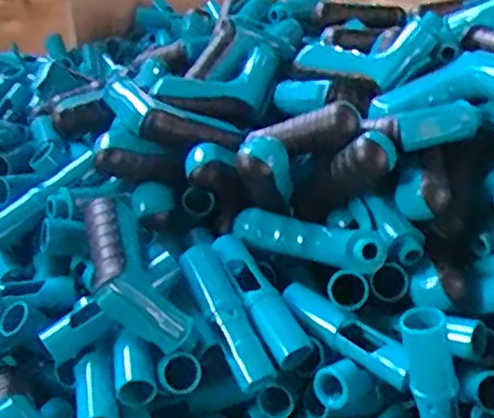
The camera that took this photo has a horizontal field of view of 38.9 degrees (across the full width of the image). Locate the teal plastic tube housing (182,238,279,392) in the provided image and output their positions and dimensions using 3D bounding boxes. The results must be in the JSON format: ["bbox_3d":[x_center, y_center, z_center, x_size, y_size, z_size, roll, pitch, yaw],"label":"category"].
[{"bbox_3d":[-0.017,0.084,0.552,0.030,0.026,0.126,-16,58,-22],"label":"teal plastic tube housing"}]

